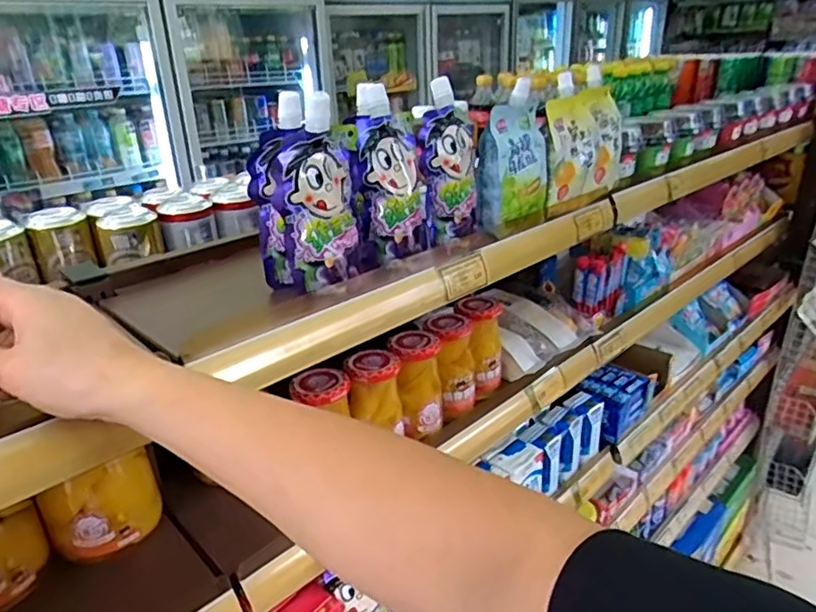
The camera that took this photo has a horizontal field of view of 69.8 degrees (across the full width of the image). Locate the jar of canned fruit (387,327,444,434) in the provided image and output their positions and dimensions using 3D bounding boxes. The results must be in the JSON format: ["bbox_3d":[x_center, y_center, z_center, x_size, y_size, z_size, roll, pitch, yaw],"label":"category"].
[{"bbox_3d":[0.010,0.088,0.666,0.062,0.109,0.067,-2,25,1],"label":"jar of canned fruit"}]

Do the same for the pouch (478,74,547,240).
[{"bbox_3d":[0.117,-0.161,0.651,0.081,0.142,0.045,-22,31,-36],"label":"pouch"}]

